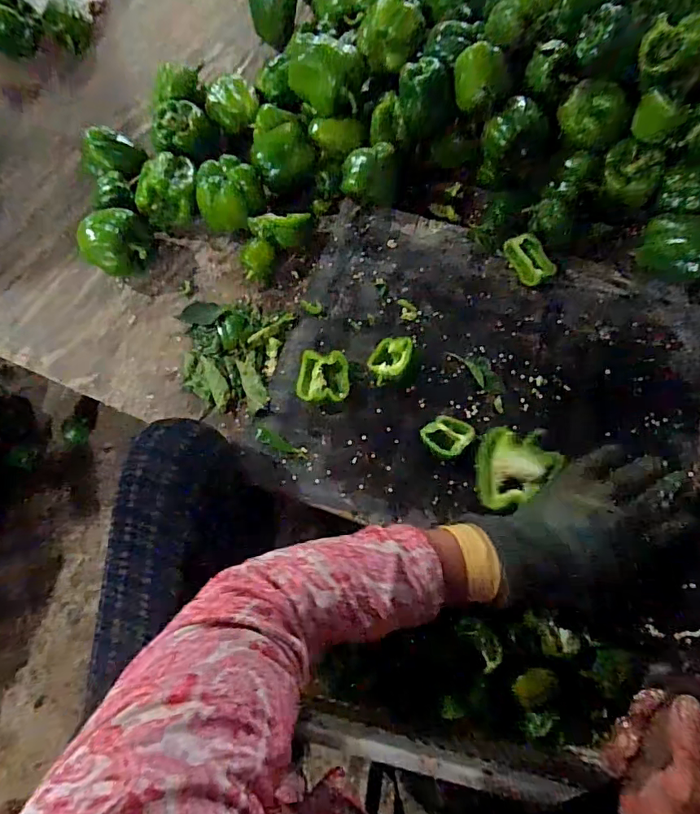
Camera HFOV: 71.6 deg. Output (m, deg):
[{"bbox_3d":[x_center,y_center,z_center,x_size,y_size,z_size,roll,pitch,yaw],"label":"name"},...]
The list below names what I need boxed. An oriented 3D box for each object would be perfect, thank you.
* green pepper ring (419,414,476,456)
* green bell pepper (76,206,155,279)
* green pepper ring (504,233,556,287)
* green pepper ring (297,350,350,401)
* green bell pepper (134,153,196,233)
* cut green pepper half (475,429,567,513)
[{"bbox_3d":[0.099,0.028,0.490,0.050,0.032,0.043,-38,73,-10],"label":"green pepper ring"},{"bbox_3d":[-0.278,-0.198,0.593,0.072,0.063,0.063,-10,70,-1],"label":"green bell pepper"},{"bbox_3d":[0.205,-0.170,0.558,0.036,0.018,0.062,-22,71,-5],"label":"green pepper ring"},{"bbox_3d":[-0.028,-0.030,0.526,0.052,0.024,0.053,-1,70,2],"label":"green pepper ring"},{"bbox_3d":[-0.223,-0.269,0.615,0.063,0.061,0.089,8,71,6],"label":"green bell pepper"},{"bbox_3d":[0.159,0.063,0.461,0.074,0.040,0.074,-6,62,12],"label":"cut green pepper half"}]

